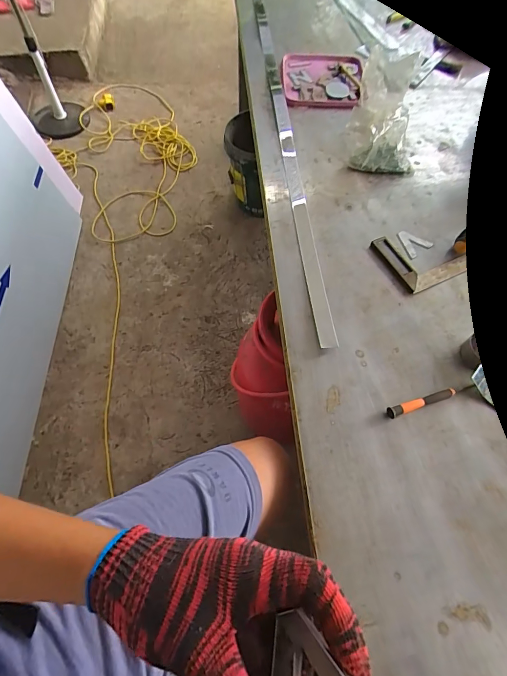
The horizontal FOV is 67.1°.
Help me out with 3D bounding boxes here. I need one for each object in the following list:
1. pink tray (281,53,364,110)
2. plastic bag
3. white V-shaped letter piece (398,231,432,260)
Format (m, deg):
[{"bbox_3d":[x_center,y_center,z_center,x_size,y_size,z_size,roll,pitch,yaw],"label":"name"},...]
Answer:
[{"bbox_3d":[0.157,-0.611,0.897,0.185,0.034,0.205,10,61,4],"label":"pink tray"},{"bbox_3d":[0.253,-0.441,0.751,0.125,0.092,0.248,8,61,3],"label":"plastic bag"},{"bbox_3d":[0.268,-0.163,0.647,0.052,0.005,0.053,-33,67,-18],"label":"white V-shaped letter piece"}]

